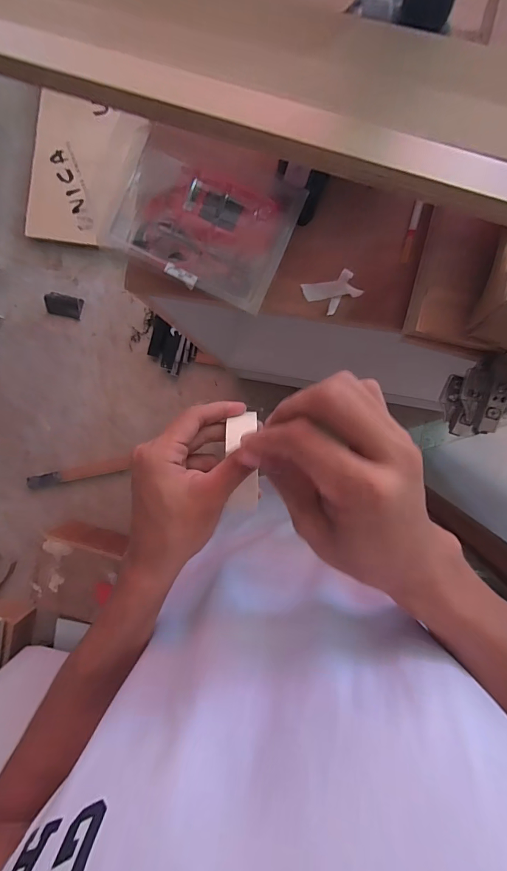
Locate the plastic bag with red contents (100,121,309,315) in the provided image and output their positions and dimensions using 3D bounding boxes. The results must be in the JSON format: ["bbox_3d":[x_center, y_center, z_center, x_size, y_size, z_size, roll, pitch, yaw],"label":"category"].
[{"bbox_3d":[-0.048,-0.214,0.372,0.169,0.023,0.139,23,82,1],"label":"plastic bag with red contents"}]

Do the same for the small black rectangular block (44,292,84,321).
[{"bbox_3d":[-0.714,-0.487,1.428,0.146,0.024,0.076,14,94,4],"label":"small black rectangular block"}]

